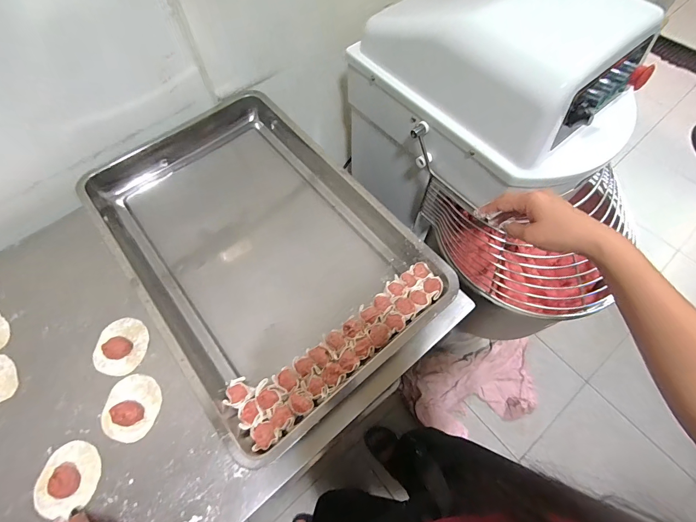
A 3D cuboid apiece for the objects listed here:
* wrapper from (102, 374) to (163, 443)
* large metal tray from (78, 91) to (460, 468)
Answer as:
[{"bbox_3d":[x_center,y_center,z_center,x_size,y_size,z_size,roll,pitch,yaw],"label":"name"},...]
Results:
[{"bbox_3d":[-0.306,0.203,0.463,0.073,0.018,0.082,8,65,1],"label":"wrapper"},{"bbox_3d":[-0.156,-0.040,0.572,0.383,0.073,0.620,-37,71,-17],"label":"large metal tray"}]

